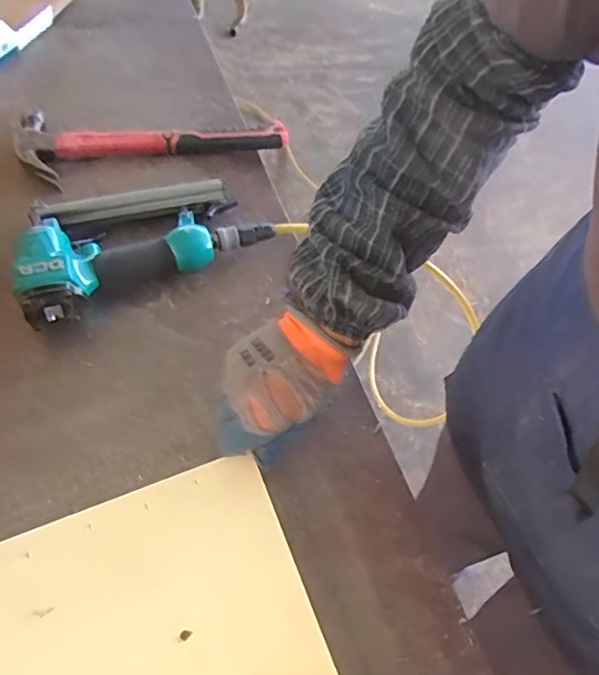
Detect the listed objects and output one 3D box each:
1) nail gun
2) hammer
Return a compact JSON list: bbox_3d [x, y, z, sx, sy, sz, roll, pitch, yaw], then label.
[{"bbox_3d":[-0.177,-0.113,0.600,0.252,0.062,0.137,-25,63,-18],"label":"nail gun"},{"bbox_3d":[-0.183,-0.253,0.709,0.325,0.034,0.105,-12,59,-11],"label":"hammer"}]

